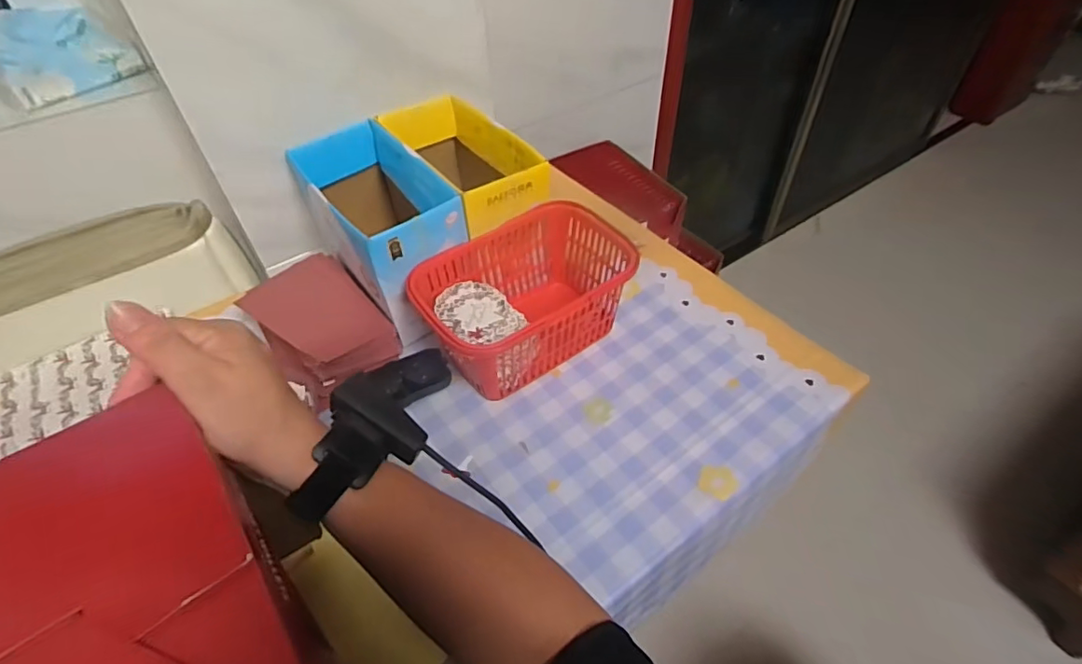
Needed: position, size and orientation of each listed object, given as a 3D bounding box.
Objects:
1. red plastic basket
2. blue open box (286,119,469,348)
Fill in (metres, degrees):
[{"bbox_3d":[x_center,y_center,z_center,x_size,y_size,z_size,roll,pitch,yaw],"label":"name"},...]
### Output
[{"bbox_3d":[-0.019,-0.033,0.607,0.217,0.112,0.146,-27,52,-21],"label":"red plastic basket"},{"bbox_3d":[-0.186,-0.130,0.660,0.124,0.136,0.239,-31,53,-23],"label":"blue open box"}]

